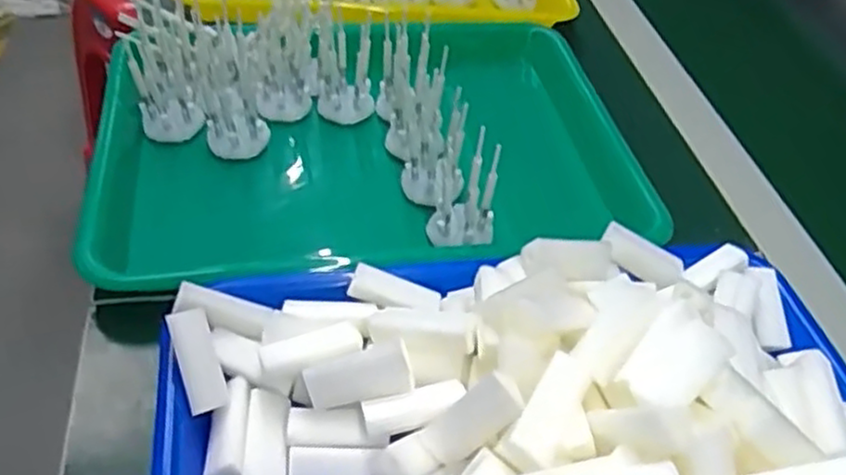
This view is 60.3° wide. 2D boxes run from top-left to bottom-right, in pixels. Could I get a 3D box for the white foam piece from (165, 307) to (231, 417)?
[{"bbox_3d":[-0.101,0.056,0.328,0.017,0.010,0.045,-16,81,-21],"label":"white foam piece"}]

